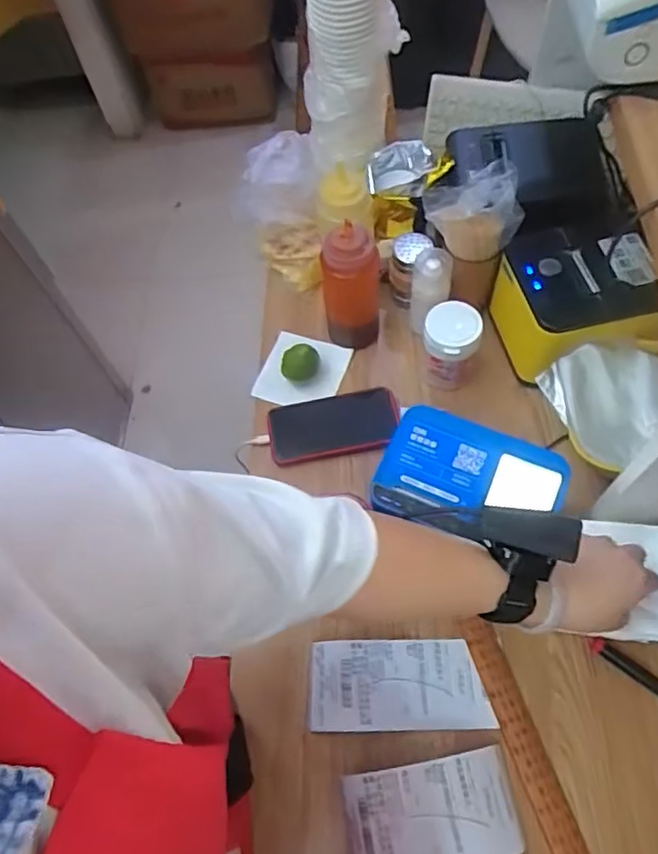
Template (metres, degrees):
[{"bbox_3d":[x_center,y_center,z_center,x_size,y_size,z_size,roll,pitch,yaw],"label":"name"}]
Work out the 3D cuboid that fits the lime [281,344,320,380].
[{"bbox_3d":[-0.036,-0.079,0.747,0.047,0.035,0.037,-10,62,-1],"label":"lime"}]

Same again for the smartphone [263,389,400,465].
[{"bbox_3d":[0.005,-0.001,0.724,0.157,0.017,0.079,-12,71,10],"label":"smartphone"}]

